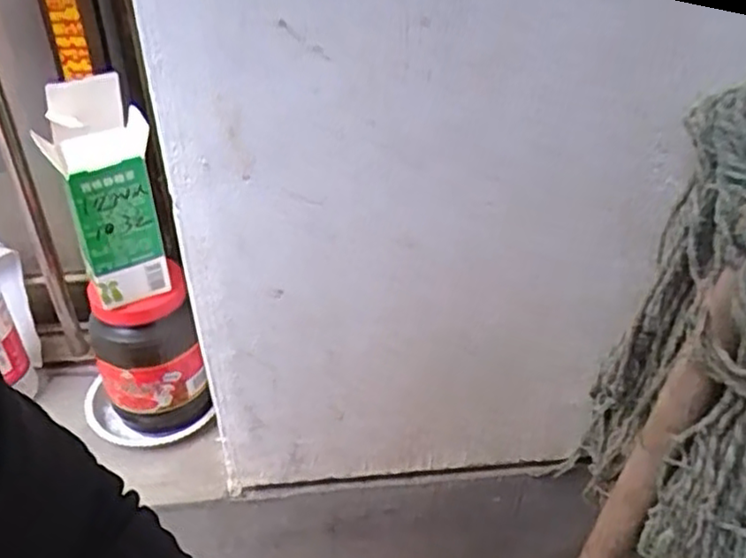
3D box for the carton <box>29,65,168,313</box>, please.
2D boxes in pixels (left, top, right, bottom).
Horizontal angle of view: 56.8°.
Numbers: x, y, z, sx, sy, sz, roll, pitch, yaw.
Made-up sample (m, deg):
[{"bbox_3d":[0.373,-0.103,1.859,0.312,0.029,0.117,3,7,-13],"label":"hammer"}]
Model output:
[{"bbox_3d":[-0.201,-0.063,0.526,0.076,0.162,0.063,-14,39,-17],"label":"carton"}]

